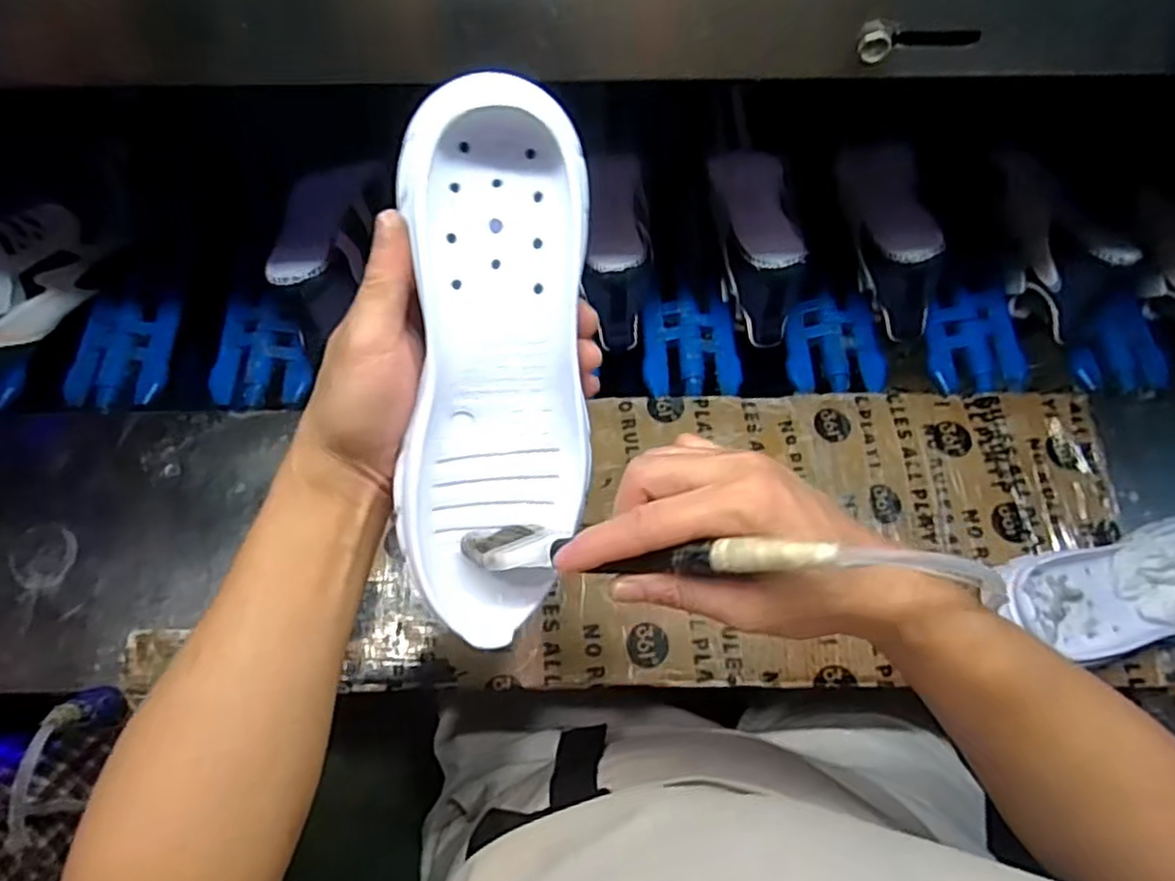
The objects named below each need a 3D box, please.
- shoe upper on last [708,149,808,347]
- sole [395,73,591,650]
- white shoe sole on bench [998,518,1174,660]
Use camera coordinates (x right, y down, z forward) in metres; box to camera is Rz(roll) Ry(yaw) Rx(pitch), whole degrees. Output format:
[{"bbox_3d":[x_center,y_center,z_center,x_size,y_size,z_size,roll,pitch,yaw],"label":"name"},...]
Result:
[{"bbox_3d":[0.162,-0.206,0.674,0.080,0.076,0.220,1,72,0],"label":"shoe upper on last"},{"bbox_3d":[-0.043,-0.029,0.340,0.083,0.039,0.256,4,105,2],"label":"sole"},{"bbox_3d":[0.454,0.113,0.555,0.285,0.056,0.097,-7,72,-2],"label":"white shoe sole on bench"}]

